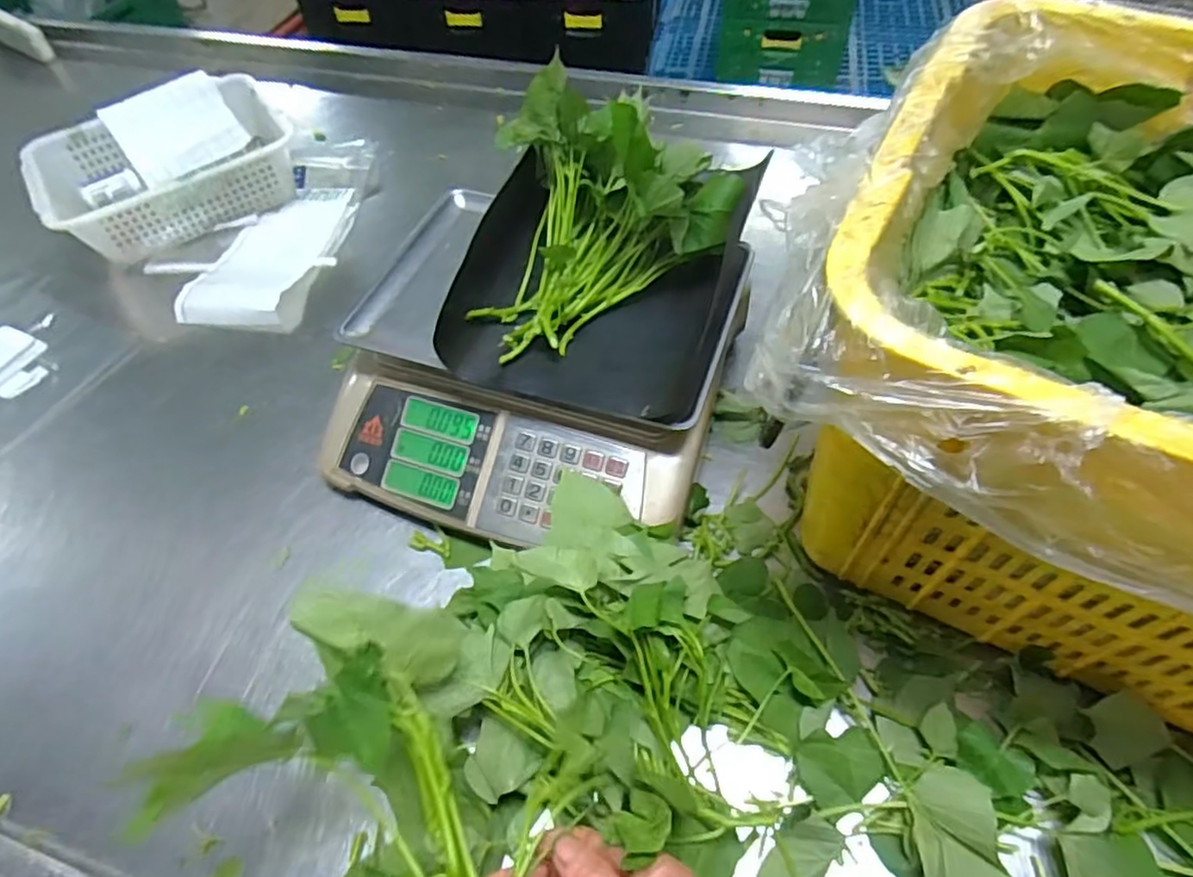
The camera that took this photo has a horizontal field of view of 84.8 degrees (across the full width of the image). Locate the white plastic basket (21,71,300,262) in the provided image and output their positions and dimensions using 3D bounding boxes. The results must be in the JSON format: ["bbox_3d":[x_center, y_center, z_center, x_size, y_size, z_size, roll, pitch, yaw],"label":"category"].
[{"bbox_3d":[-0.576,-0.364,0.891,0.295,0.117,0.217,-32,59,-18],"label":"white plastic basket"}]

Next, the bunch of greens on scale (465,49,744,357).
[{"bbox_3d":[-0.009,-0.202,0.562,0.222,0.153,0.144,-26,57,-14],"label":"bunch of greens on scale"}]

